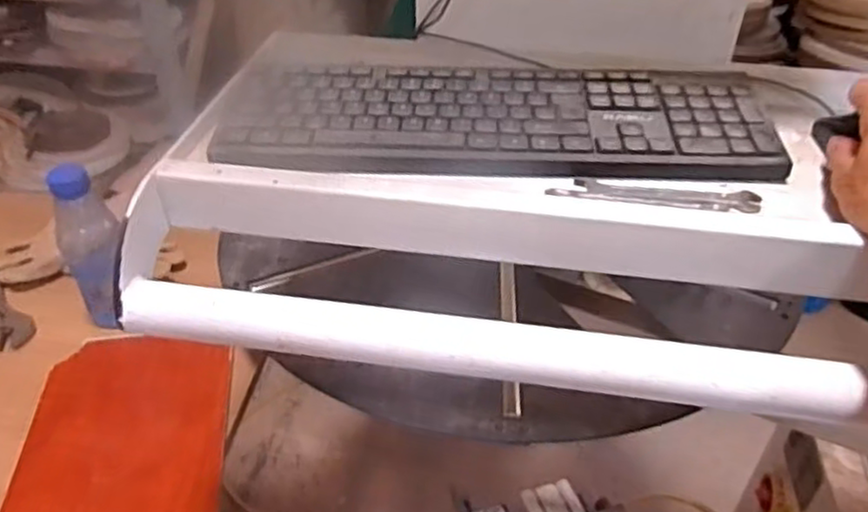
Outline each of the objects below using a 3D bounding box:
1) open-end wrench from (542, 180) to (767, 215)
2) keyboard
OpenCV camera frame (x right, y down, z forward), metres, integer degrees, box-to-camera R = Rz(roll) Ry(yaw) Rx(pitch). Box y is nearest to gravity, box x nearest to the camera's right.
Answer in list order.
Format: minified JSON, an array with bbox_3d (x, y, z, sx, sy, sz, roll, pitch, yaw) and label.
[{"bbox_3d":[0.153,-0.041,0.478,0.143,0.009,0.031,6,38,4],"label":"open-end wrench"},{"bbox_3d":[0.048,-0.111,0.541,0.414,0.030,0.122,2,38,-1],"label":"keyboard"}]

